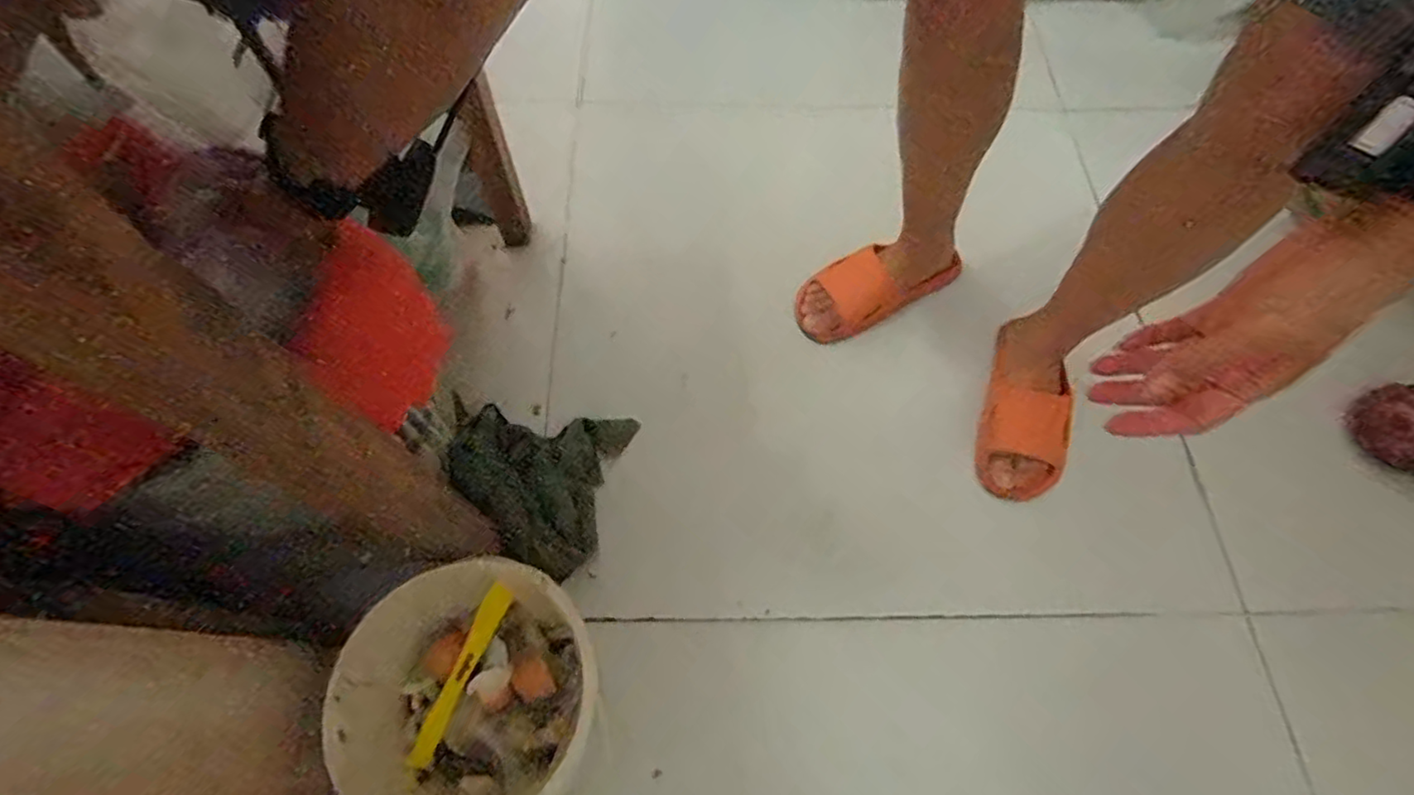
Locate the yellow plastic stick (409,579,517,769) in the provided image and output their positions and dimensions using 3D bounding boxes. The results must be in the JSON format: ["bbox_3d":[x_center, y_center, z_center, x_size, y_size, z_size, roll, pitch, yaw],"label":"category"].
[{"bbox_3d":[-0.218,0.245,0.548,0.021,0.015,0.181,29,95,12],"label":"yellow plastic stick"}]

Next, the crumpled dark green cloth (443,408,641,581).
[{"bbox_3d":[-0.200,0.089,0.708,0.176,0.070,0.200,13,67,6],"label":"crumpled dark green cloth"}]

